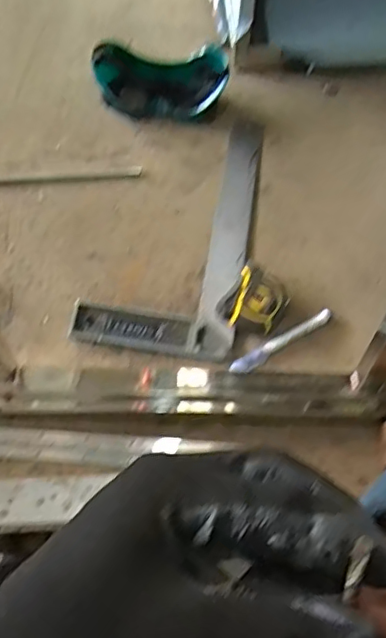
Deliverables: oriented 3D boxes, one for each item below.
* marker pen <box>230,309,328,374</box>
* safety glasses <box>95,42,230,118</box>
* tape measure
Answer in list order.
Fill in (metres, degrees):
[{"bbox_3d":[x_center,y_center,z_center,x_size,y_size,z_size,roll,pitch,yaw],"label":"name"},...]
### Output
[{"bbox_3d":[0.102,0.027,0.671,0.136,0.010,0.018,-31,72,-12],"label":"marker pen"},{"bbox_3d":[-0.042,-0.315,0.774,0.174,0.065,0.088,-2,69,-1],"label":"safety glasses"},{"bbox_3d":[0.073,-0.016,0.673,0.063,0.032,0.070,25,71,9],"label":"tape measure"}]

